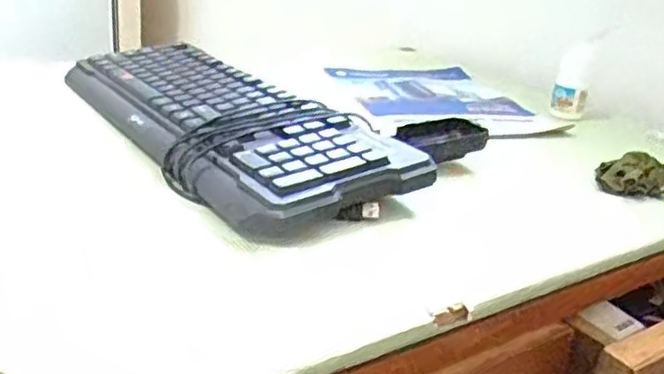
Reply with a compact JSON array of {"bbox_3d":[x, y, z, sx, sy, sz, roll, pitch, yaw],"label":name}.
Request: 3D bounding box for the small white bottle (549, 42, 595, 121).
[{"bbox_3d":[0.281,-0.123,0.769,0.038,0.085,0.029,14,24,17],"label":"small white bottle"}]

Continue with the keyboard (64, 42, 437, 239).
[{"bbox_3d":[-0.110,-0.068,0.607,0.163,0.042,0.443,-10,28,-33],"label":"keyboard"}]

